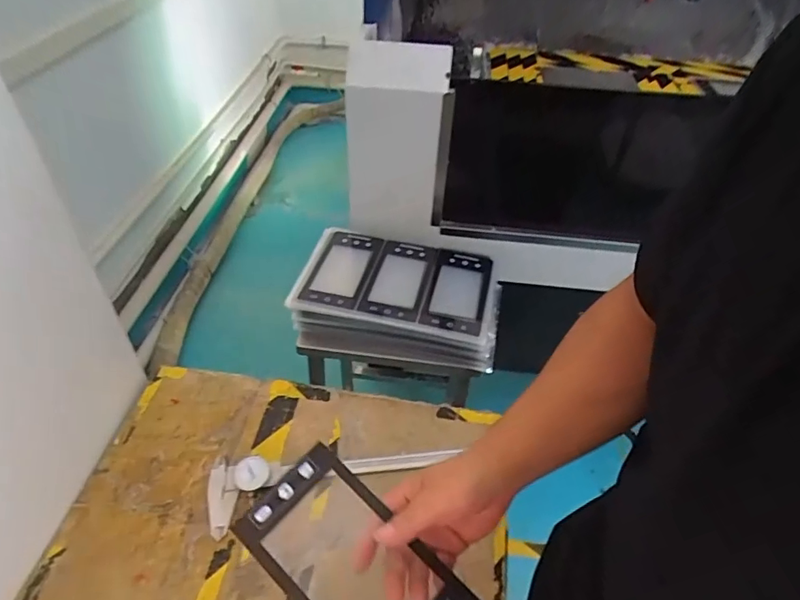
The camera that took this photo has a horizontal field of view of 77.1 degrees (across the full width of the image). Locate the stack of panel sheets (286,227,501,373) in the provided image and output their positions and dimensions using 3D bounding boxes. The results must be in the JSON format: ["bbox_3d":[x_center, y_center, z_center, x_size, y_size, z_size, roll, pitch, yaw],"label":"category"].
[{"bbox_3d":[-0.003,-0.008,0.908,0.345,0.081,0.235,9,45,8],"label":"stack of panel sheets"}]

